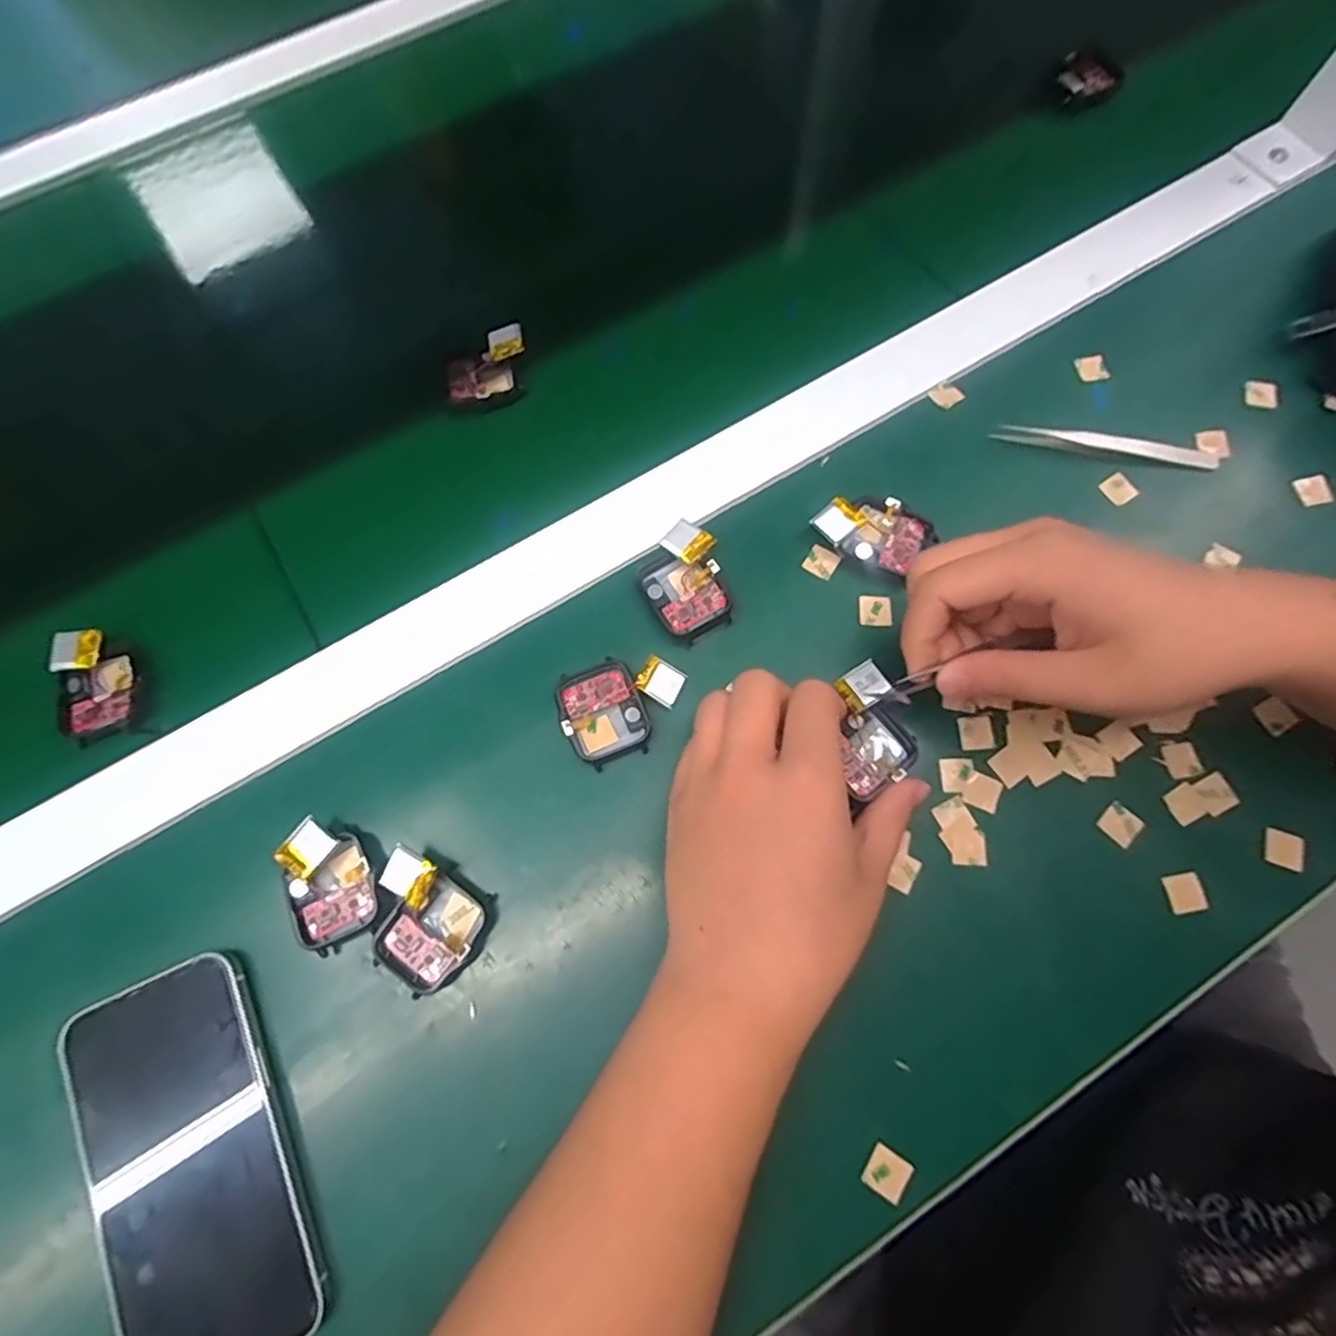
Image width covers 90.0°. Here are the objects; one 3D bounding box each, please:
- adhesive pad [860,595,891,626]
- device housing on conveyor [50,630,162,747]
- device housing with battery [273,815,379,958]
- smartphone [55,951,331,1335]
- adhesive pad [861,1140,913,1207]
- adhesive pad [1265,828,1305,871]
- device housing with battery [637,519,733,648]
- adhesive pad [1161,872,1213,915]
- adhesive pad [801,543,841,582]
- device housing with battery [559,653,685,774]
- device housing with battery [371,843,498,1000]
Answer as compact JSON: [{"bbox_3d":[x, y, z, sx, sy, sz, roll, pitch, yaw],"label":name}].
[{"bbox_3d":[0.103,-0.028,0.332,0.016,0.004,0.016,9,73,3],"label":"adhesive pad"},{"bbox_3d":[-0.276,0.007,0.320,0.036,0.012,0.055,-22,74,-6],"label":"device housing on conveyor"},{"bbox_3d":[-0.146,0.093,0.289,0.036,0.016,0.053,-17,73,-5],"label":"device housing with battery"},{"bbox_3d":[-0.188,0.195,0.261,0.074,0.011,0.142,-25,74,-7],"label":"smartphone"},{"bbox_3d":[0.087,0.199,0.263,0.016,0.004,0.015,34,76,10],"label":"adhesive pad"},{"bbox_3d":[0.274,0.080,0.296,0.015,0.004,0.016,17,73,13],"label":"adhesive pad"},{"bbox_3d":[0.009,-0.042,0.326,0.040,0.010,0.052,-28,74,-8],"label":"device housing with battery"},{"bbox_3d":[0.227,0.099,0.293,0.016,0.004,0.016,-14,73,1],"label":"adhesive pad"},{"bbox_3d":[0.078,-0.054,0.340,0.016,0.004,0.015,32,88,14],"label":"adhesive pad"},{"bbox_3d":[-0.020,0.017,0.313,0.058,0.010,0.045,-24,74,-7],"label":"device housing with battery"},{"bbox_3d":[-0.104,0.109,0.283,0.049,0.018,0.046,28,75,9],"label":"device housing with battery"}]

